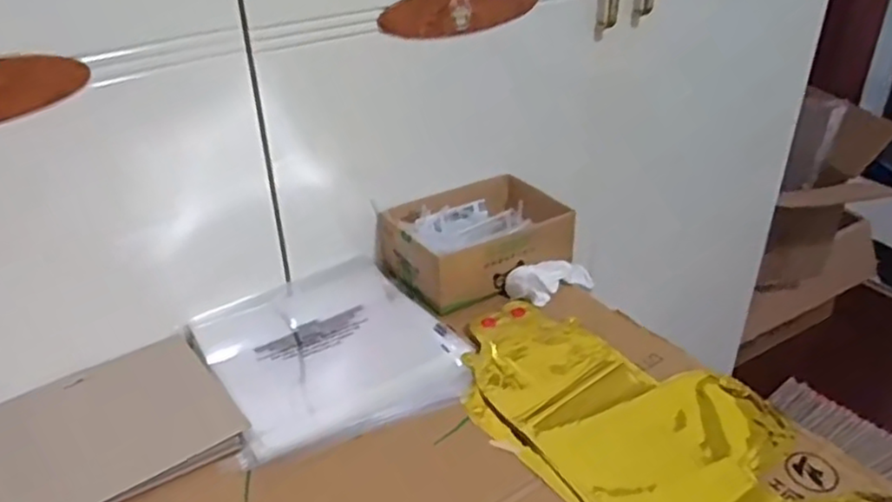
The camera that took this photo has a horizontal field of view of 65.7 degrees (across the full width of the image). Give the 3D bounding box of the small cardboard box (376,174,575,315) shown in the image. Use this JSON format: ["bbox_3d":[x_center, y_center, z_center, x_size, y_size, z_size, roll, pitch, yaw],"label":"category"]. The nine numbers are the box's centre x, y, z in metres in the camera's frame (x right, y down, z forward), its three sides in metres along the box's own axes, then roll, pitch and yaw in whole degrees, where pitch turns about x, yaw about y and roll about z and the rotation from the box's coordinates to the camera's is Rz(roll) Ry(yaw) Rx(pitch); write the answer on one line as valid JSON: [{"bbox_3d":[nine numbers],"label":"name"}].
[{"bbox_3d":[0.037,-0.015,0.778,0.189,0.058,0.148,-22,37,-30],"label":"small cardboard box"}]

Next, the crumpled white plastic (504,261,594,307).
[{"bbox_3d":[0.117,0.030,0.742,0.108,0.036,0.036,-7,29,-39],"label":"crumpled white plastic"}]

